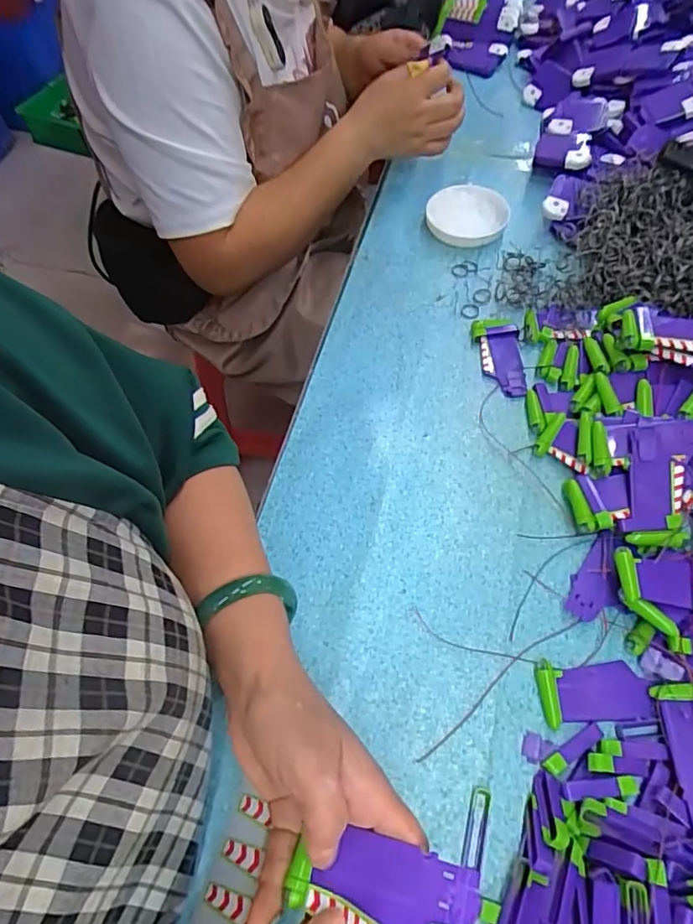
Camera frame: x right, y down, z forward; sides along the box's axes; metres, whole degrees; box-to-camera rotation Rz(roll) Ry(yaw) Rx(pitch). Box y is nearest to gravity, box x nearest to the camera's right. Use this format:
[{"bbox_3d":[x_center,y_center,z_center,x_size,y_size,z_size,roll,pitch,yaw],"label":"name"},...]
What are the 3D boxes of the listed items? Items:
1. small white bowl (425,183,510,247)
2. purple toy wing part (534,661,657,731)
[{"bbox_3d":[0.143,-0.291,0.629,0.089,0.021,0.111,17,62,11],"label":"small white bowl"},{"bbox_3d":[0.172,0.160,0.376,0.073,0.009,0.041,-5,60,-1],"label":"purple toy wing part"}]

